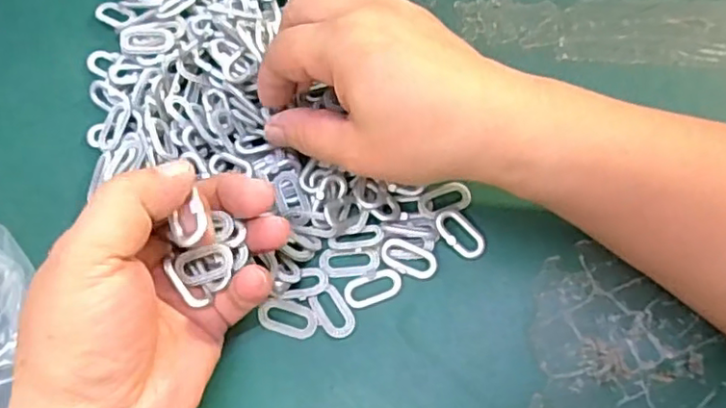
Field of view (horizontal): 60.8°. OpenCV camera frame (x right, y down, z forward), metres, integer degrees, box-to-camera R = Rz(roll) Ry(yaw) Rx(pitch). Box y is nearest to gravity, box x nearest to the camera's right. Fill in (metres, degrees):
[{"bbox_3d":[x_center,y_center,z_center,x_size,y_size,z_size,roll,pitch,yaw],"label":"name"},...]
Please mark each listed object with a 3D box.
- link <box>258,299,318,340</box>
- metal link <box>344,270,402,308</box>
[{"bbox_3d":[-0.033,0.051,0.275,0.026,0.004,0.014,17,72,8],"label":"link"},{"bbox_3d":[0.005,0.038,0.280,0.026,0.004,0.013,-20,70,-5],"label":"metal link"}]

